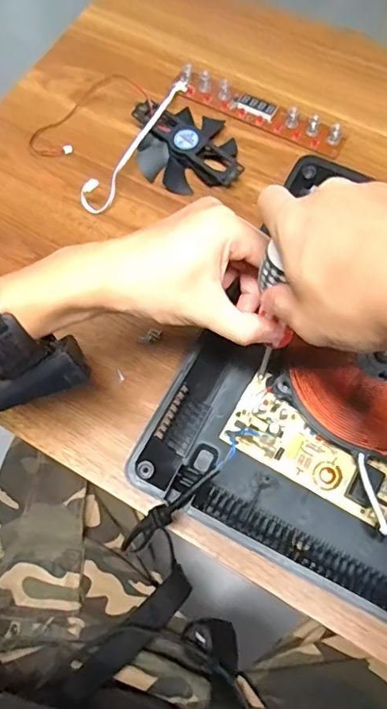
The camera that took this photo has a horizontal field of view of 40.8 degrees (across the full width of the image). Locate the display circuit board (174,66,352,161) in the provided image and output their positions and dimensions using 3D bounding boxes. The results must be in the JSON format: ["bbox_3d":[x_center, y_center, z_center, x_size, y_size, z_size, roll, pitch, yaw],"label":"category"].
[{"bbox_3d":[0.071,-0.271,0.576,0.200,0.016,0.033,27,72,12],"label":"display circuit board"}]

